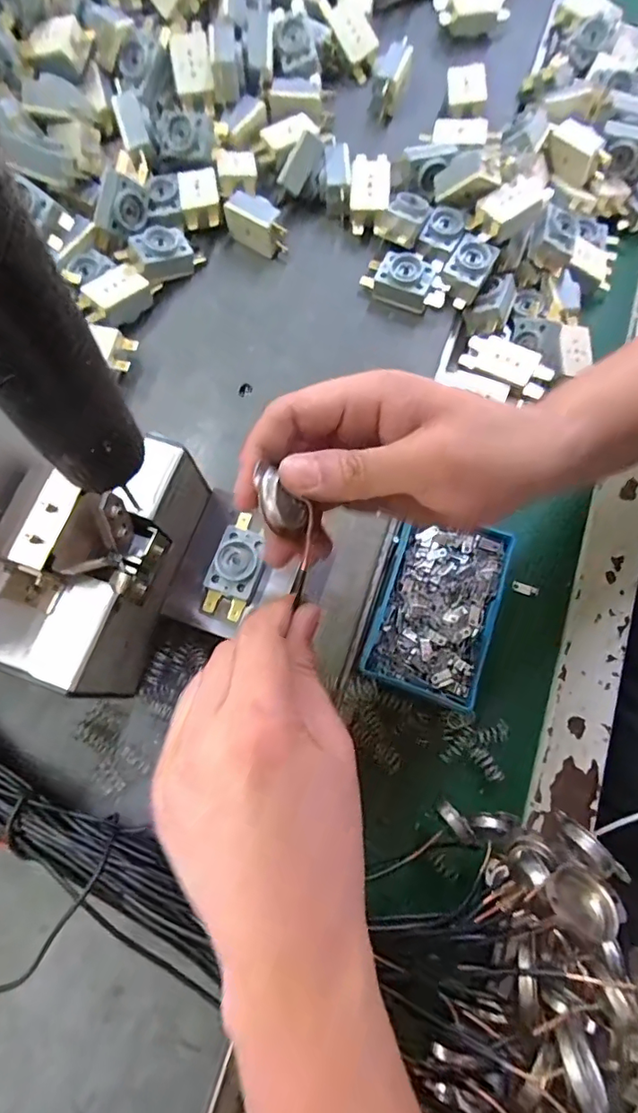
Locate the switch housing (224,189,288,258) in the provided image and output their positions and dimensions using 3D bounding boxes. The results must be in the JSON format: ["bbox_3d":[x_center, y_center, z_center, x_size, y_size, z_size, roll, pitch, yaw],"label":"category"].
[{"bbox_3d":[-0.043,-0.235,0.376,0.046,0.029,0.021,31,77,8],"label":"switch housing"}]

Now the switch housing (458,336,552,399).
[{"bbox_3d":[0.127,-0.130,0.355,0.059,0.015,0.024,30,77,8],"label":"switch housing"}]

